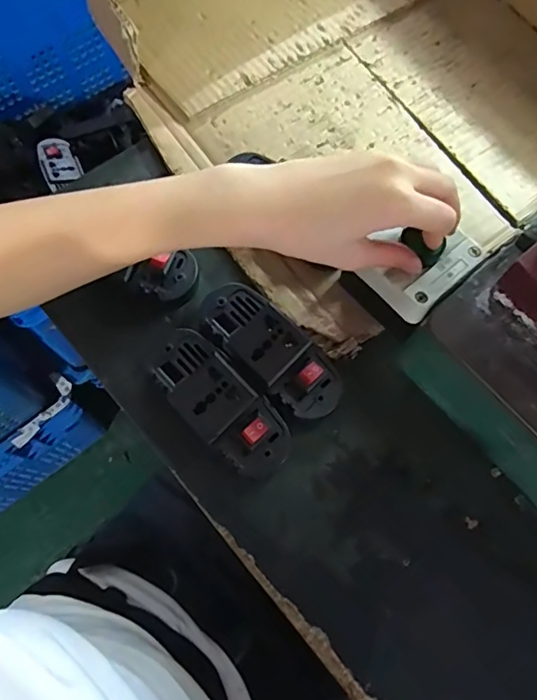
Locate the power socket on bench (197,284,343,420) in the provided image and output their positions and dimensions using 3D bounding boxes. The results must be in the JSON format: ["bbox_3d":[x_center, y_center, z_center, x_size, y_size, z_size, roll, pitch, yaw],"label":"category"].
[{"bbox_3d":[0.000,0.000,0.354,0.048,0.035,0.111,-43,77,-15],"label":"power socket on bench"}]

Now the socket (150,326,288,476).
[{"bbox_3d":[-0.034,0.033,0.342,0.114,0.039,0.048,43,75,12],"label":"socket"}]

